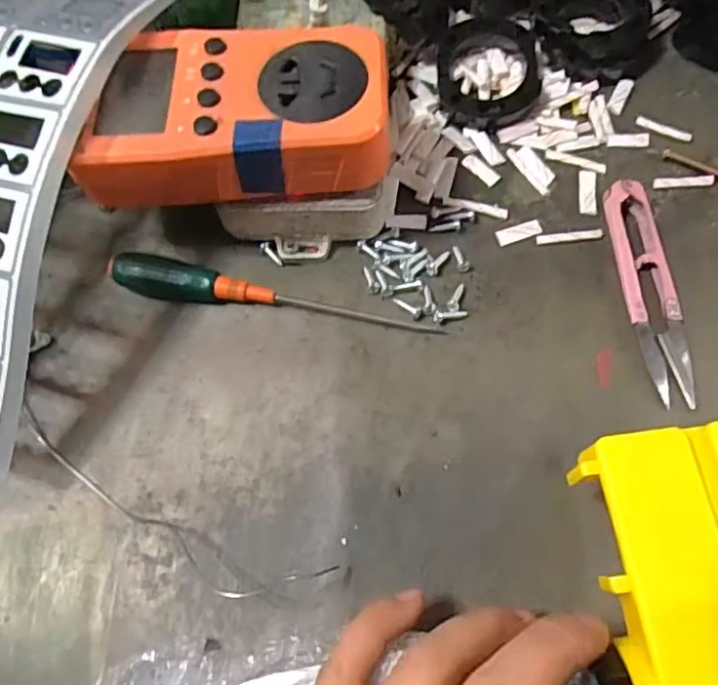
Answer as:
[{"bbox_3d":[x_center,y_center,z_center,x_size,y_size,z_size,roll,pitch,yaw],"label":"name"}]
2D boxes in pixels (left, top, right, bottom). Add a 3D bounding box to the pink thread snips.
[{"bbox_3d":[0.125,-0.024,0.255,0.022,0.009,0.102,-4,68,2],"label":"pink thread snips"}]

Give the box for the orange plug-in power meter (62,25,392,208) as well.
[{"bbox_3d":[-0.048,-0.093,0.241,0.118,0.029,0.062,-4,68,2],"label":"orange plug-in power meter"}]

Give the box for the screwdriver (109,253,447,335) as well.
[{"bbox_3d":[-0.038,-0.022,0.261,0.143,0.016,0.014,9,69,7],"label":"screwdriver"}]

